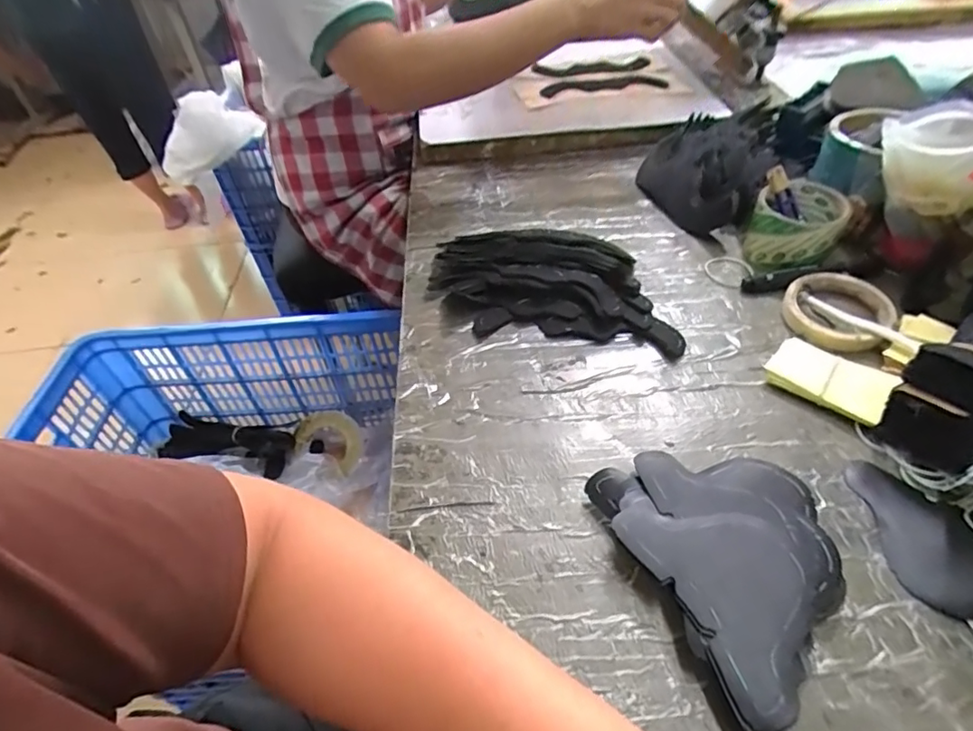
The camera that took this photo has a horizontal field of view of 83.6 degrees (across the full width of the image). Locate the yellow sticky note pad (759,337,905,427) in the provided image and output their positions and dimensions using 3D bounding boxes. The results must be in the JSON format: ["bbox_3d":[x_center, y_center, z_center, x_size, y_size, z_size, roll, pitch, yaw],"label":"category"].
[{"bbox_3d":[0.289,0.010,0.460,0.090,0.021,0.052,33,59,31],"label":"yellow sticky note pad"}]

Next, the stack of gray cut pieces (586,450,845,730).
[{"bbox_3d":[0.172,0.120,0.365,0.143,0.036,0.169,-22,49,-14],"label":"stack of gray cut pieces"}]

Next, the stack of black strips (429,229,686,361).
[{"bbox_3d":[0.066,-0.091,0.576,0.249,0.028,0.164,4,48,10],"label":"stack of black strips"}]

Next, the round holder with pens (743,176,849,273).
[{"bbox_3d":[0.326,-0.150,0.578,0.084,0.060,0.092,-3,47,4],"label":"round holder with pens"}]

